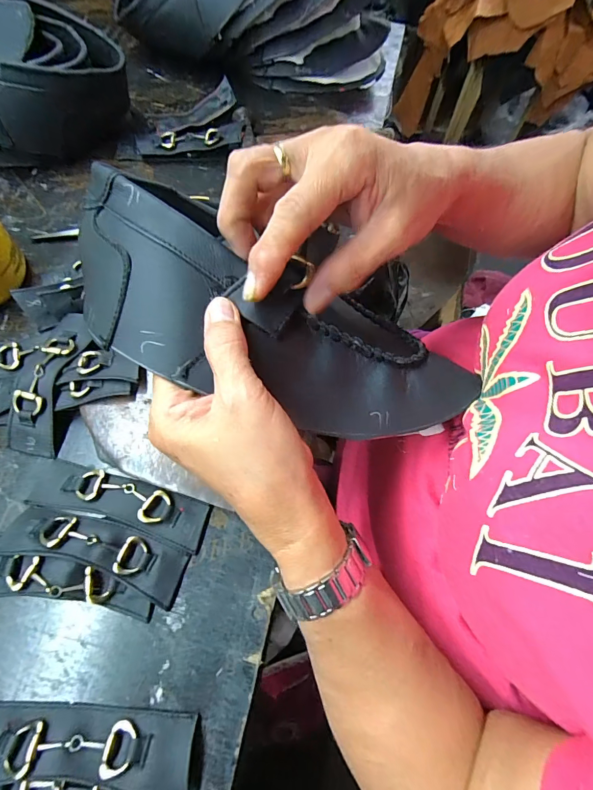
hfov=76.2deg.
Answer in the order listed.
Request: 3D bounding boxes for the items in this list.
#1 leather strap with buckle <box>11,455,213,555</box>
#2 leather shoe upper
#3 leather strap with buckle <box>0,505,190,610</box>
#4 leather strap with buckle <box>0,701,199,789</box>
[{"bbox_3d":[-0.144,0.079,0.289,0.154,0.012,0.037,15,66,4],"label":"leather strap with buckle"},{"bbox_3d":[-0.012,-0.040,0.226,0.251,0.050,0.103,23,66,-11],"label":"leather shoe upper"},{"bbox_3d":[-0.145,0.109,0.270,0.130,0.022,0.039,16,67,5],"label":"leather strap with buckle"},{"bbox_3d":[-0.134,0.214,0.228,0.140,0.014,0.039,5,66,0],"label":"leather strap with buckle"}]

